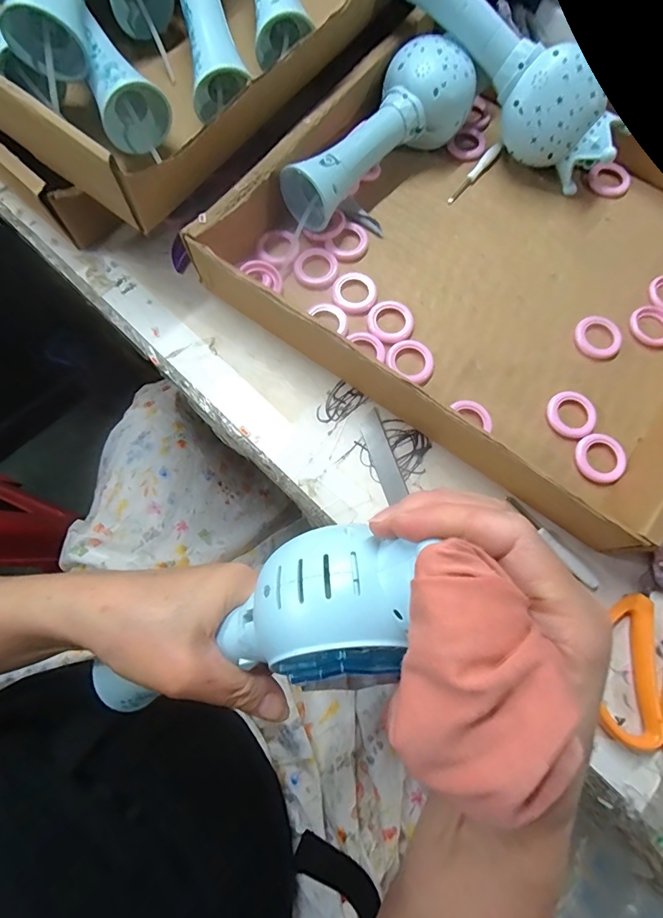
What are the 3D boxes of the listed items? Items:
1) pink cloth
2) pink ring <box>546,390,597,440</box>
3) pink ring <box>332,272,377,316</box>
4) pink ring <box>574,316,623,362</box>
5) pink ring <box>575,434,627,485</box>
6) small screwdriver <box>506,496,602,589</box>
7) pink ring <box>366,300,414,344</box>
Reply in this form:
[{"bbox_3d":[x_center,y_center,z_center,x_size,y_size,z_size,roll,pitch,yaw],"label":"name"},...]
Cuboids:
[{"bbox_3d":[0.046,0.067,0.132,0.047,0.025,0.074,9,75,0],"label":"pink cloth"},{"bbox_3d":[0.186,-0.034,0.331,0.036,0.006,0.035,0,75,-2],"label":"pink ring"},{"bbox_3d":[0.019,-0.138,0.353,0.036,0.004,0.038,0,75,-2],"label":"pink ring"},{"bbox_3d":[0.217,-0.099,0.349,0.033,0.009,0.037,-28,78,-9],"label":"pink ring"},{"bbox_3d":[0.203,-0.001,0.322,0.035,0.007,0.037,0,75,-2],"label":"pink ring"},{"bbox_3d":[0.161,0.060,0.313,0.007,0.010,0.083,-38,79,-11],"label":"small screwdriver"},{"bbox_3d":[0.048,-0.113,0.347,0.036,0.005,0.039,0,75,-2],"label":"pink ring"}]

